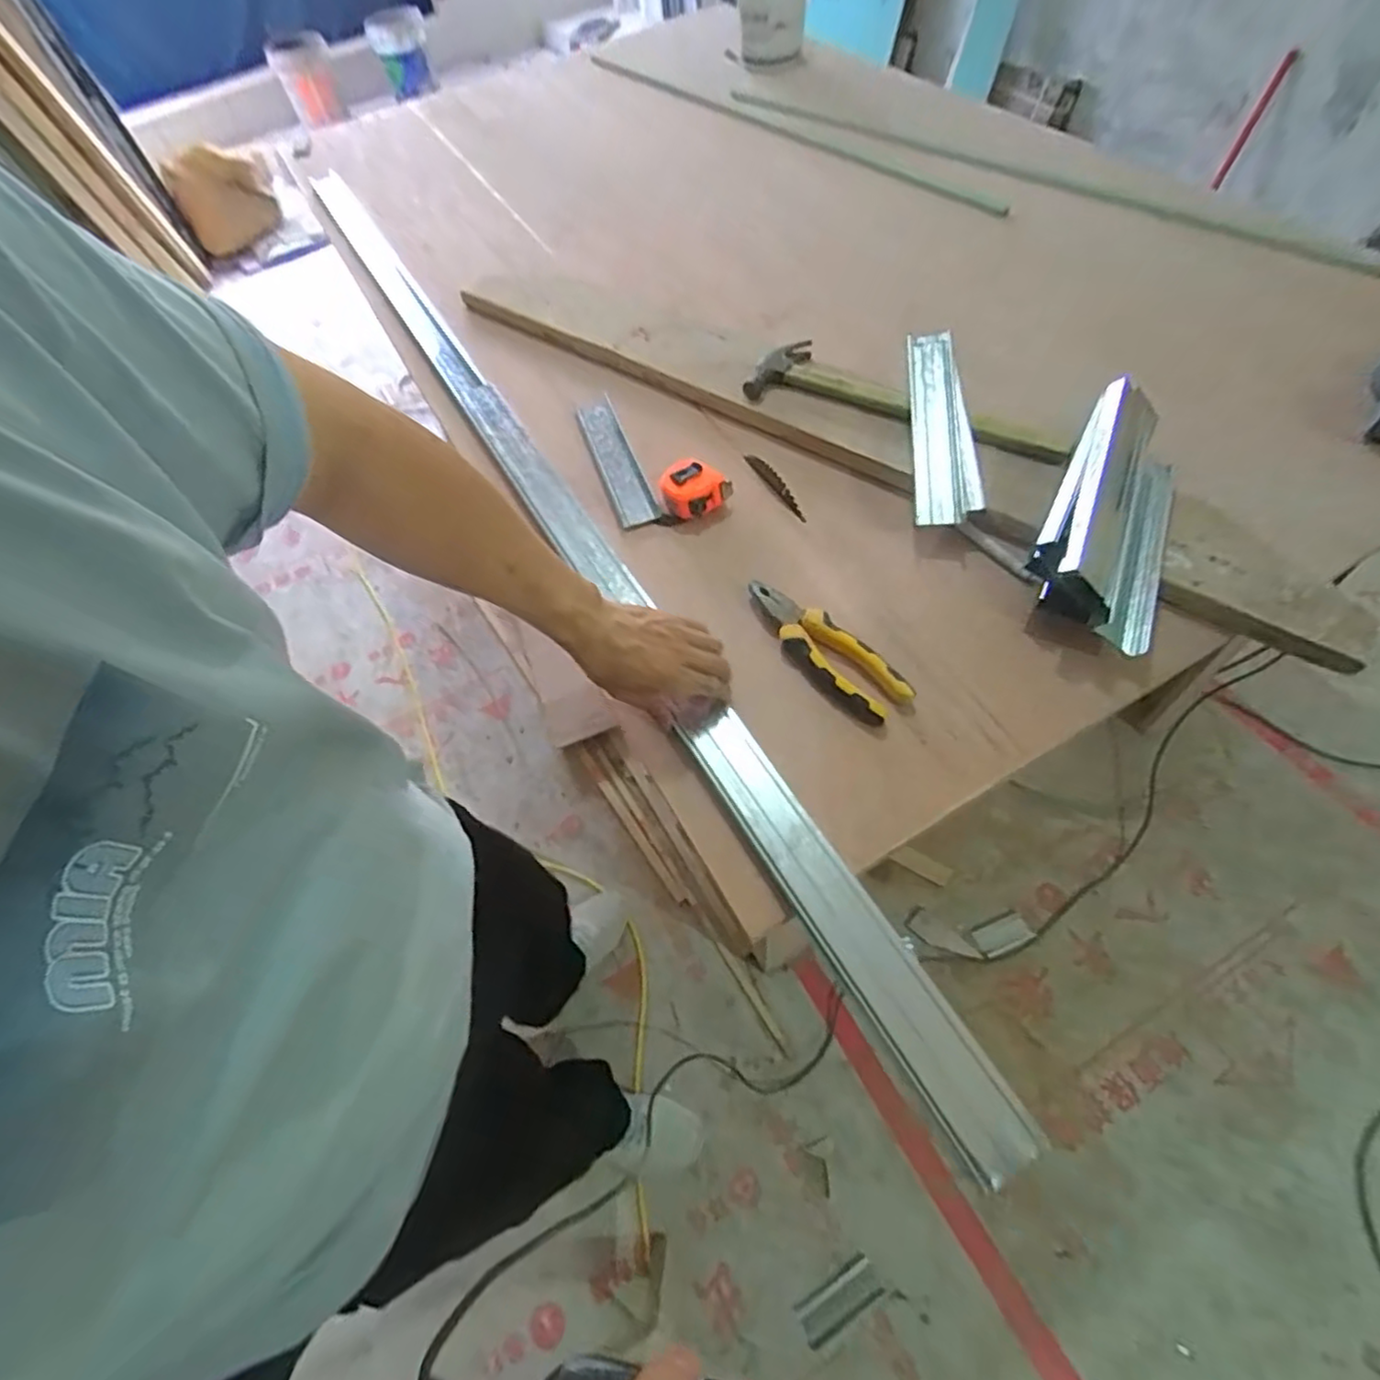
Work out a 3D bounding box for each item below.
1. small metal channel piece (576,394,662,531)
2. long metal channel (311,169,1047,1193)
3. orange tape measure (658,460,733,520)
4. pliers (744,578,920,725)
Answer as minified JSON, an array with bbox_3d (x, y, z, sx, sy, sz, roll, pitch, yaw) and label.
[{"bbox_3d":[-0.093,-0.290,0.838,0.048,0.017,0.243,-18,57,-7],"label":"small metal channel piece"},{"bbox_3d":[-0.216,-0.310,0.822,0.059,0.023,1.689,-27,60,-13],"label":"long metal channel"},{"bbox_3d":[0.007,-0.238,0.773,0.084,0.038,0.068,-6,56,1],"label":"orange tape measure"},{"bbox_3d":[0.128,-0.042,0.651,0.060,0.026,0.190,-36,60,-18],"label":"pliers"}]

